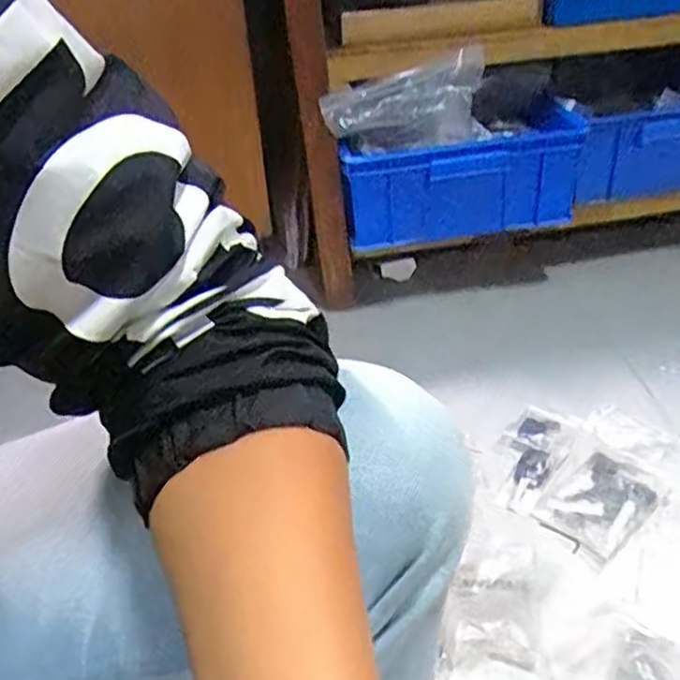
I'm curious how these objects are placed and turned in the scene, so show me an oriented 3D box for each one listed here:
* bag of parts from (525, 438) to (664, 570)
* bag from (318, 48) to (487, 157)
[{"bbox_3d":[0.287,0.177,0.776,0.142,0.019,0.105,-32,46,-29],"label":"bag of parts"},{"bbox_3d":[0.082,-0.309,0.909,0.215,0.110,0.064,1,38,9],"label":"bag"}]

